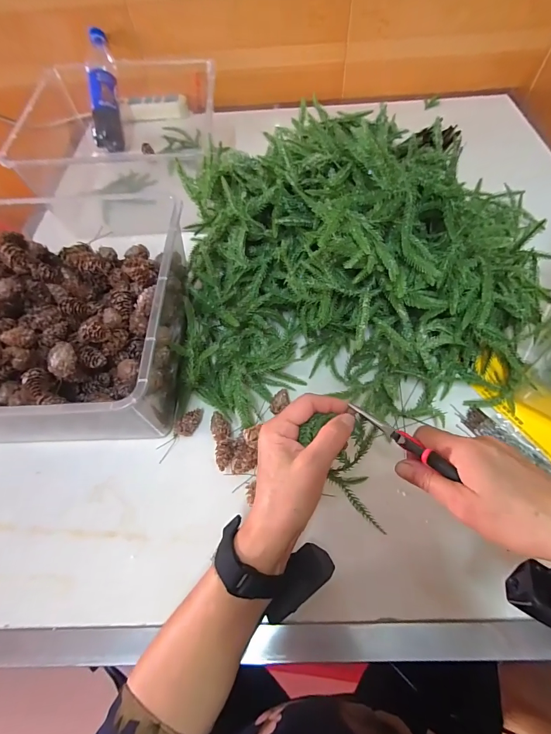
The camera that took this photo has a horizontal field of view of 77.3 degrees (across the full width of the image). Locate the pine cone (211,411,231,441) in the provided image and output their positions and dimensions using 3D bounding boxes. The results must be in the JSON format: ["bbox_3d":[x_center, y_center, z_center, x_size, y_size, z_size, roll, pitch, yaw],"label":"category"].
[{"bbox_3d":[-0.065,0.075,0.420,0.021,0.025,0.039,-16,61,-6],"label":"pine cone"}]

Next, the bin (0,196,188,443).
[{"bbox_3d":[-0.253,-0.060,0.439,0.285,0.148,0.318,-3,59,3],"label":"bin"}]

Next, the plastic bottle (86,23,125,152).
[{"bbox_3d":[-0.364,-0.584,0.733,0.058,0.058,0.243,-4,92,1],"label":"plastic bottle"}]

